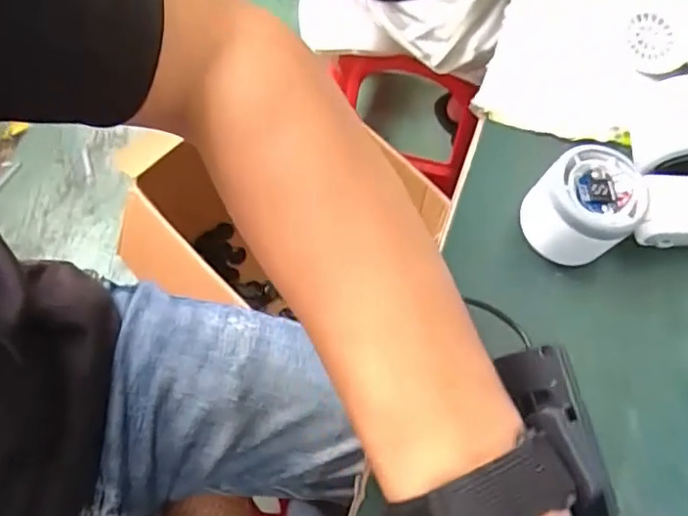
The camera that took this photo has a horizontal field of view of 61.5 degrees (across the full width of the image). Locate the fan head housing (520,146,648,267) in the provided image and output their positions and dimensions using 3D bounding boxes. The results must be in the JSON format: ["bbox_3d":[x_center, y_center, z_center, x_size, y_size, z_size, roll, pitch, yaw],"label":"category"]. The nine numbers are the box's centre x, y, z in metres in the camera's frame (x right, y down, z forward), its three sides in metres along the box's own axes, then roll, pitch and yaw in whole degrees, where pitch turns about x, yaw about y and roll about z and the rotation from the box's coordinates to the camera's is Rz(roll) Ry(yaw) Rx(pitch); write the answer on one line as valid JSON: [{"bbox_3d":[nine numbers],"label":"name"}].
[{"bbox_3d":[0.142,-0.026,0.350,0.059,0.056,0.072,38,72,14],"label":"fan head housing"}]

